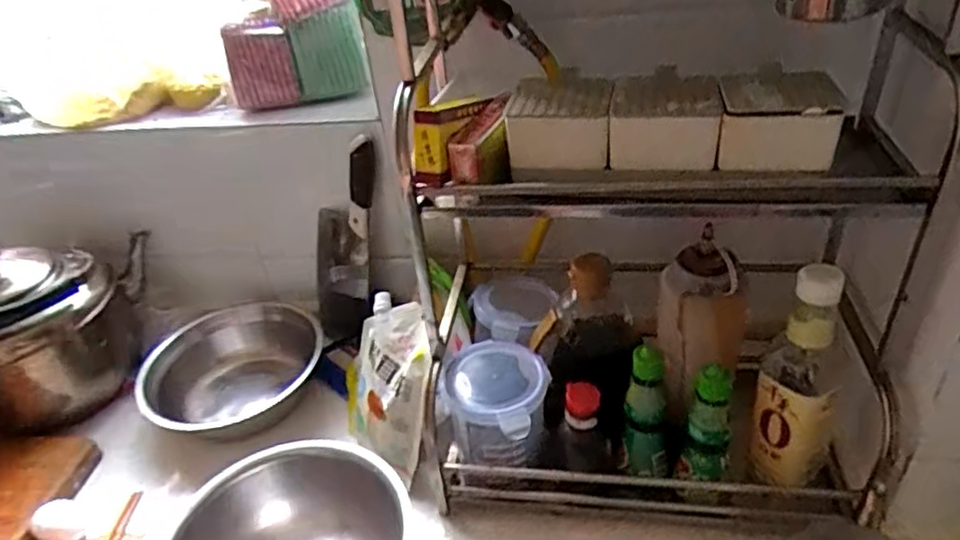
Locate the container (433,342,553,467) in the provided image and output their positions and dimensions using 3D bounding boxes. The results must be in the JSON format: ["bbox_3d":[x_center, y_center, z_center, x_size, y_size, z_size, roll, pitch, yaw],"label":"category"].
[{"bbox_3d":[0.021,0.143,0.639,0.095,0.106,0.103,-5,34,3],"label":"container"}]

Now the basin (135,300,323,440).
[{"bbox_3d":[-0.312,0.137,0.829,0.214,0.086,0.214,-5,34,3],"label":"basin"}]

